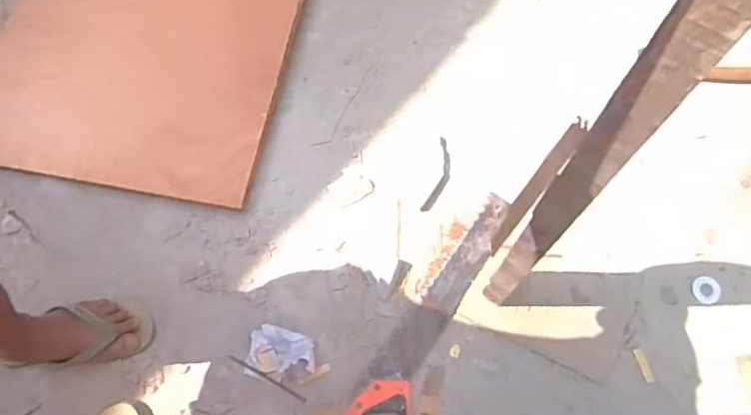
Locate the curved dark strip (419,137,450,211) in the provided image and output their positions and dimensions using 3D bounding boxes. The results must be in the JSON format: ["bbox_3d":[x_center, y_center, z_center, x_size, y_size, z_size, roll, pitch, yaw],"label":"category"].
[{"bbox_3d":[0.130,-0.066,1.171,0.037,0.004,0.169,16,71,5],"label":"curved dark strip"}]

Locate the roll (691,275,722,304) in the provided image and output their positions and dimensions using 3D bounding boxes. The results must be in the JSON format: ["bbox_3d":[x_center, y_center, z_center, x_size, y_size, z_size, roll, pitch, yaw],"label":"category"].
[{"bbox_3d":[0.622,0.155,1.096,0.057,0.008,0.050,-43,76,-14],"label":"roll"}]

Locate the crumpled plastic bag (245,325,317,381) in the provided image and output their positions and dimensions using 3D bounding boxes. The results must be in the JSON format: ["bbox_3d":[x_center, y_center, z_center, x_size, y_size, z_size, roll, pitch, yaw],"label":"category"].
[{"bbox_3d":[-0.166,0.255,1.025,0.123,0.051,0.088,6,71,2],"label":"crumpled plastic bag"}]

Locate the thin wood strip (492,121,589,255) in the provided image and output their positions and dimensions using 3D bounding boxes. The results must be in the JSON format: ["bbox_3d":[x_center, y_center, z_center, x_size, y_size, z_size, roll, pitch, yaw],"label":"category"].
[{"bbox_3d":[0.146,-0.015,0.535,0.017,0.012,0.144,36,116,12],"label":"thin wood strip"}]

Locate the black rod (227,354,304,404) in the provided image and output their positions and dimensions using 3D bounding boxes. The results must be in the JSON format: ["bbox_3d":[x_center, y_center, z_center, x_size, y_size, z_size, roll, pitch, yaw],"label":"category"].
[{"bbox_3d":[-0.192,0.302,1.033,0.157,0.004,0.009,28,73,9],"label":"black rod"}]

